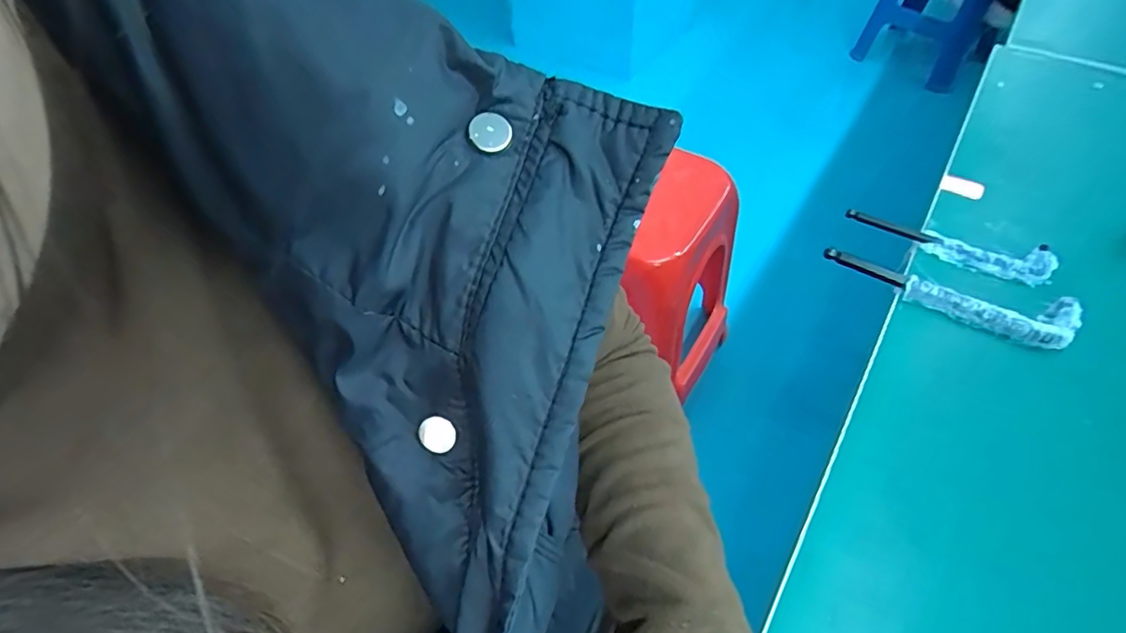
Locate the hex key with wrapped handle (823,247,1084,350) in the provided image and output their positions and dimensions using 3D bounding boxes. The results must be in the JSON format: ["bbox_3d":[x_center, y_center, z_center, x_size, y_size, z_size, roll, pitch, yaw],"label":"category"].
[{"bbox_3d":[0.305,-0.021,0.440,0.178,0.016,0.040,21,55,17],"label":"hex key with wrapped handle"}]

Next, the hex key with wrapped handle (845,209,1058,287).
[{"bbox_3d":[0.331,-0.063,0.474,0.163,0.020,0.037,17,53,14],"label":"hex key with wrapped handle"}]

